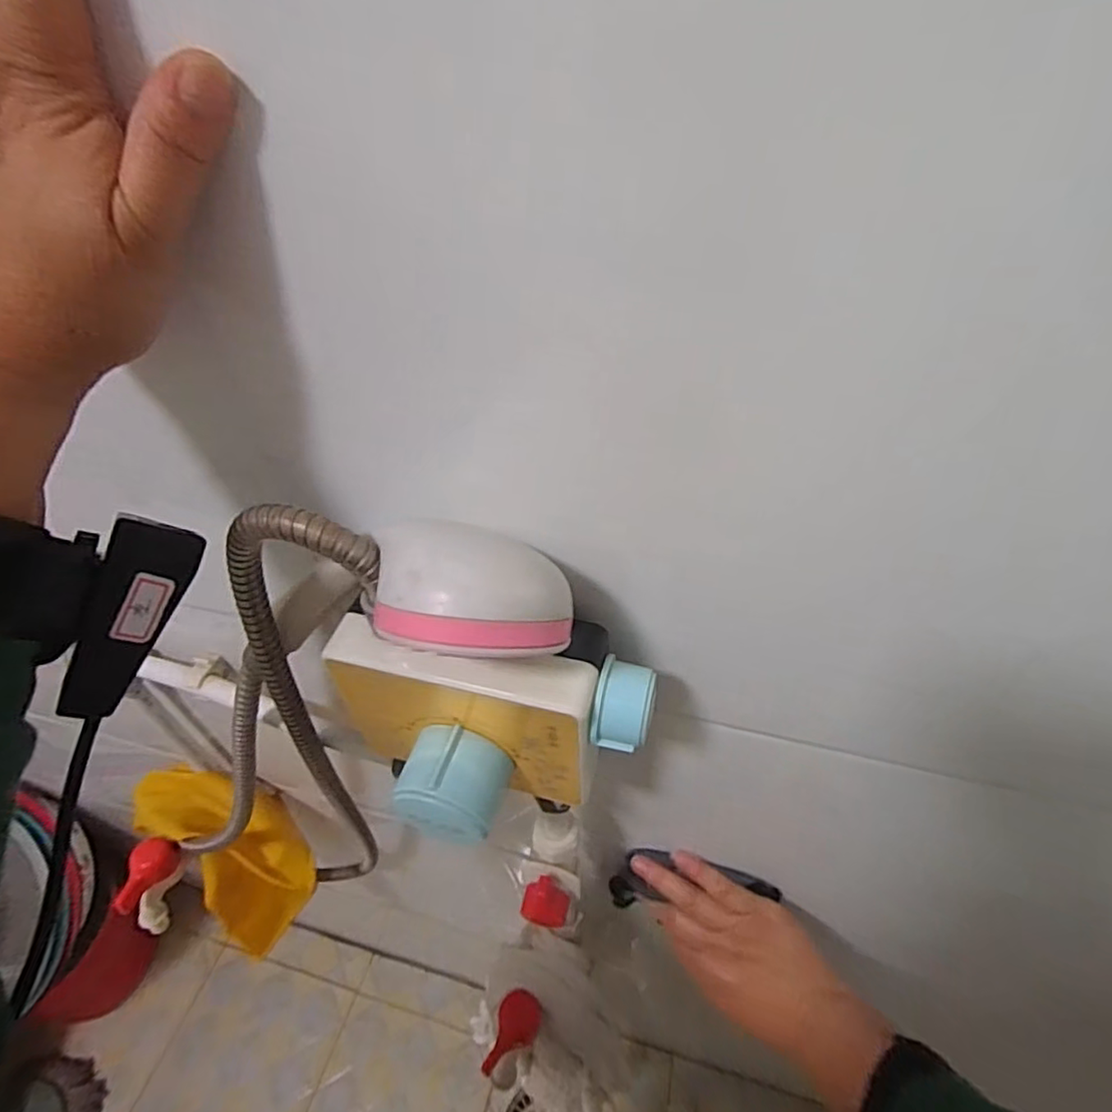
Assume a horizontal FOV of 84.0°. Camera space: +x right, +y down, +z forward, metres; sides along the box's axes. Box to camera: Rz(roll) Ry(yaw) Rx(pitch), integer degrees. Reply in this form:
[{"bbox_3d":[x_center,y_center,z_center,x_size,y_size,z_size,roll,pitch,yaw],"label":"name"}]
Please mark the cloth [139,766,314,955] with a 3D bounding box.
[{"bbox_3d":[-0.308,0.281,0.598,0.164,0.138,0.100,32,56,29],"label":"cloth"}]

